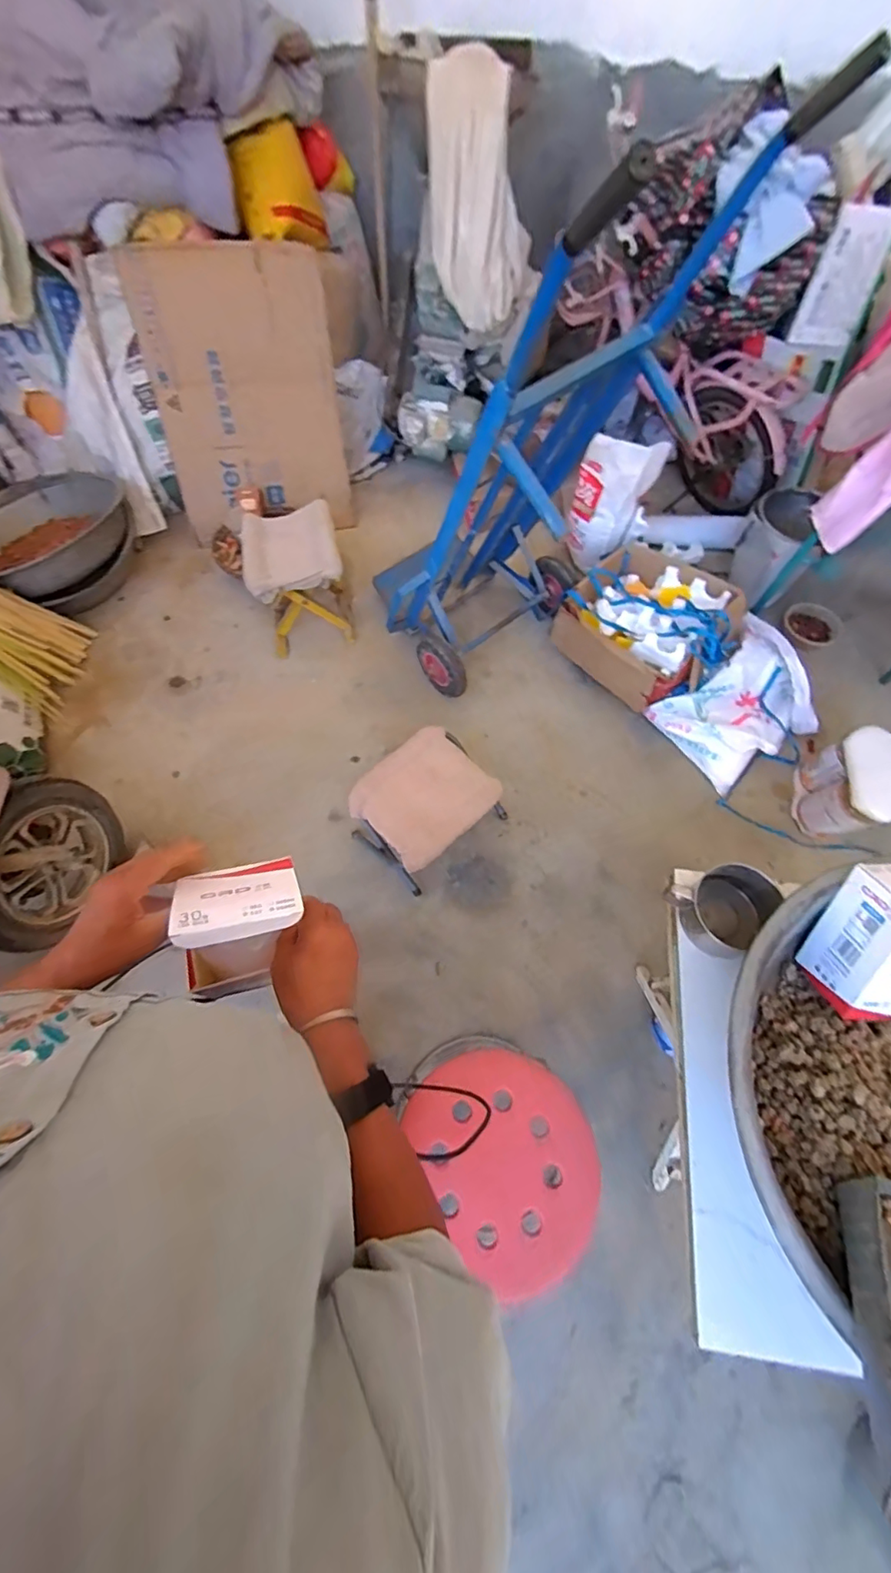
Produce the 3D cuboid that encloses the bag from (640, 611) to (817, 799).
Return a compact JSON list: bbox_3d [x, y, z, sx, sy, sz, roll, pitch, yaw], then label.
[{"bbox_3d":[0.889,-0.242,1.635,0.430,0.262,0.356,-31,67,-14],"label":"bag"}]

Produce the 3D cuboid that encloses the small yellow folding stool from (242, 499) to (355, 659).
[{"bbox_3d":[-0.472,-0.670,1.765,0.283,0.358,0.343,-13,64,-6],"label":"small yellow folding stool"}]

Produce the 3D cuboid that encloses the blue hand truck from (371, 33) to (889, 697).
[{"bbox_3d":[0.186,-0.711,1.267,0.618,1.395,0.472,-40,92,-18],"label":"blue hand truck"}]

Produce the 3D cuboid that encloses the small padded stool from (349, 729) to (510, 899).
[{"bbox_3d":[-0.054,0.056,1.433,0.335,0.212,0.310,-38,69,-17],"label":"small padded stool"}]

